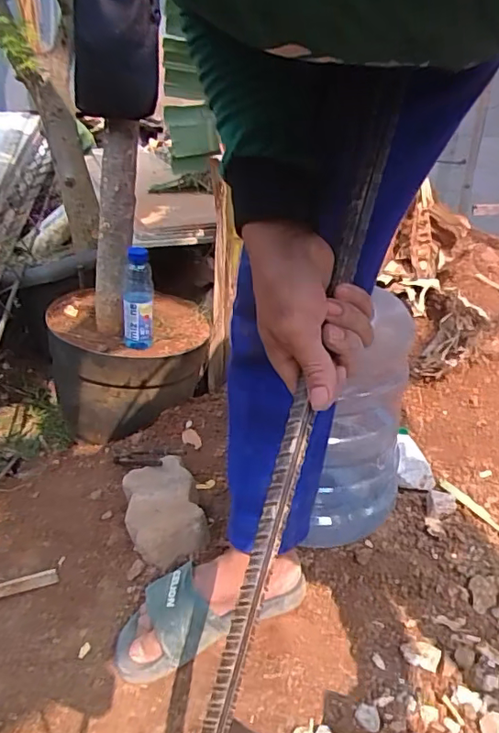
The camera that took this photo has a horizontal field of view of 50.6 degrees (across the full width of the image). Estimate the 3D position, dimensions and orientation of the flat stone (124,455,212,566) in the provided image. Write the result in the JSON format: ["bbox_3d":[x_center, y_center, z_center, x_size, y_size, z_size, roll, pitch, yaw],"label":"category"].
[{"bbox_3d":[-0.142,0.228,0.856,0.112,0.052,0.197,-5,25,-19],"label":"flat stone"}]

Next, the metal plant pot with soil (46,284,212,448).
[{"bbox_3d":[-0.293,0.010,1.240,0.333,0.266,0.319,-1,24,-10],"label":"metal plant pot with soil"}]

